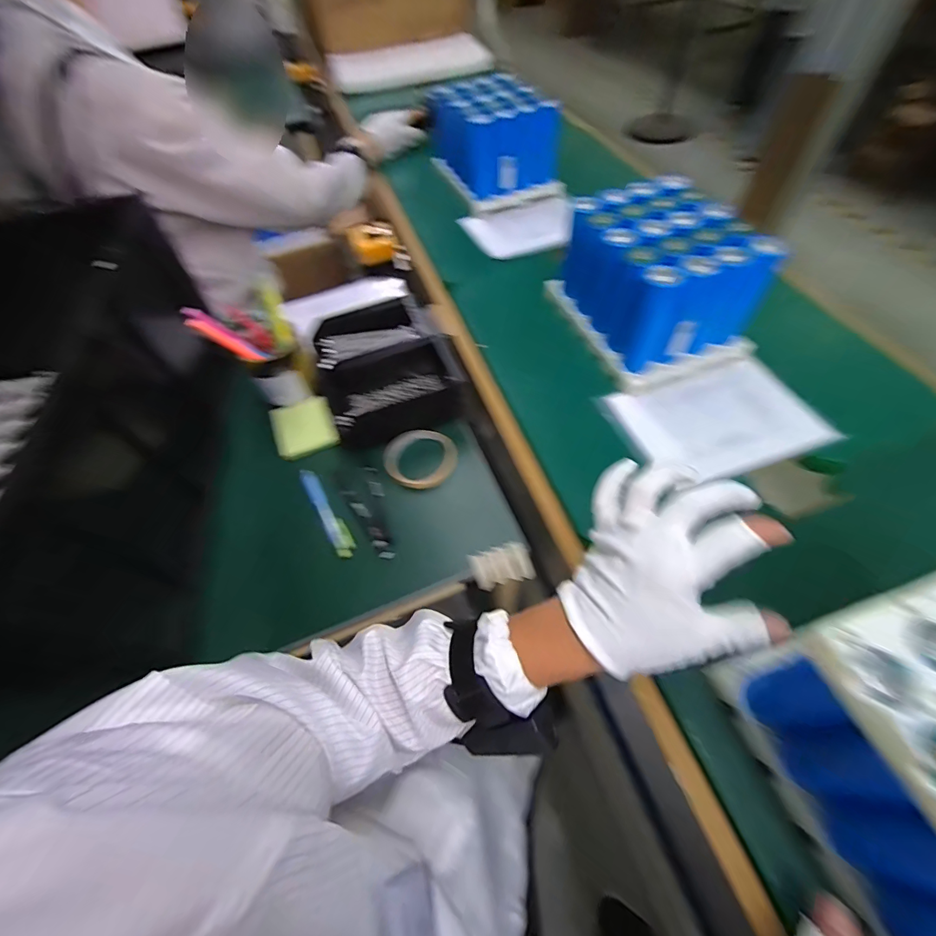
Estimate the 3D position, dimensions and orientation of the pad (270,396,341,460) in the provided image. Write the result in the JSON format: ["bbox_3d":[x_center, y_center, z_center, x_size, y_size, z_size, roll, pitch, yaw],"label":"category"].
[{"bbox_3d":[-0.232,-0.060,0.607,0.082,0.017,0.095,-23,59,-12],"label":"pad"}]

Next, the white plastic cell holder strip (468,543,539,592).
[{"bbox_3d":[0.037,0.109,0.479,0.067,0.007,0.045,-15,58,-7],"label":"white plastic cell holder strip"}]

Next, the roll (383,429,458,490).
[{"bbox_3d":[-0.064,-0.014,0.567,0.092,0.022,0.085,-1,57,2],"label":"roll"}]

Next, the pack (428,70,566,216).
[{"bbox_3d":[0.047,-0.634,0.823,0.176,0.144,0.240,-18,58,-9],"label":"pack"}]

